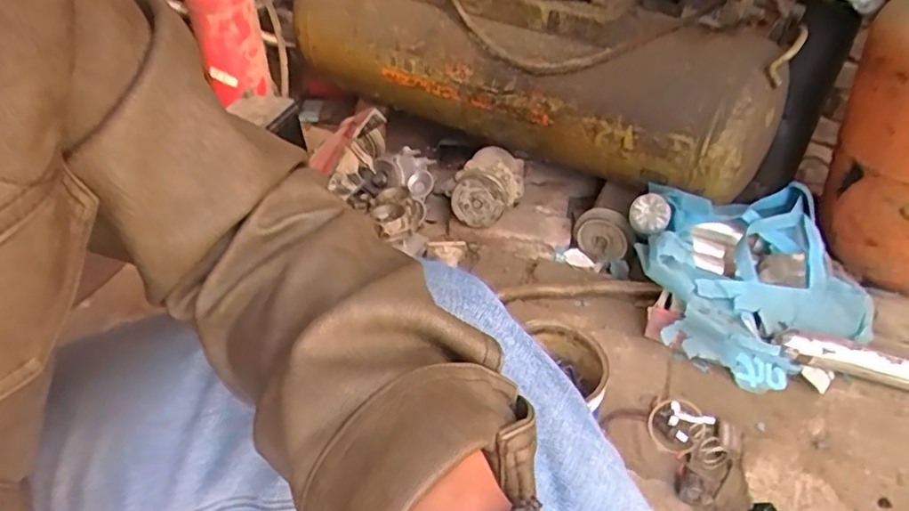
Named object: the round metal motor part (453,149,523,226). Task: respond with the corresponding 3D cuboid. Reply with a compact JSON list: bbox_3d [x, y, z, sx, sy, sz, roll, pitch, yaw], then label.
[{"bbox_3d":[0.064,-0.129,1.132,0.135,0.100,0.147,-1,39,1],"label":"round metal motor part"}]

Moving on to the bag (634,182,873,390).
[{"bbox_3d":[0.461,0.034,0.924,0.327,0.207,0.294,-8,40,-8],"label":"bag"}]

